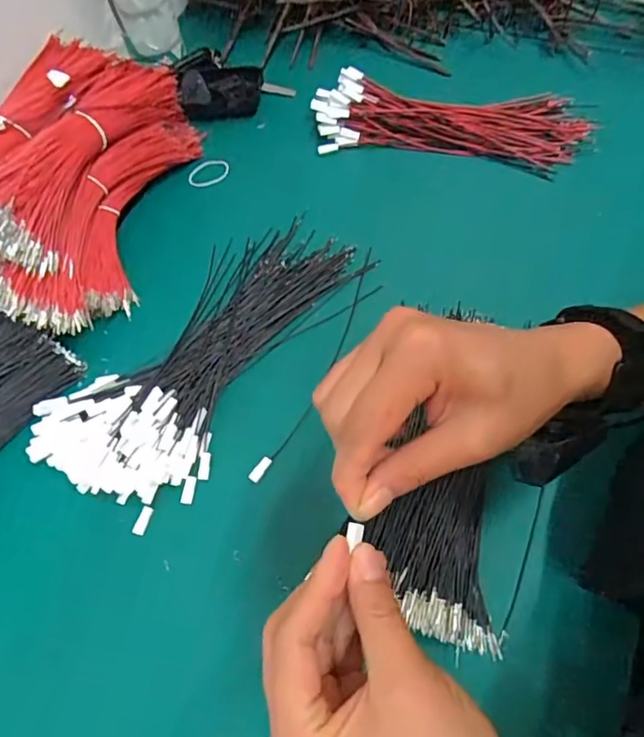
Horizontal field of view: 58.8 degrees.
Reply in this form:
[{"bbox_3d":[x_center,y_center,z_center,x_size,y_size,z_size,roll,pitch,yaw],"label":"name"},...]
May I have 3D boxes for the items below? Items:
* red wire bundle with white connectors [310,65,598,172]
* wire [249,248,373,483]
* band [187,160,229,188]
[{"bbox_3d":[0.122,-0.238,0.558,0.253,0.032,0.082,7,64,8],"label":"red wire bundle with white connectors"},{"bbox_3d":[0.003,-0.011,0.453,0.018,0.004,0.224,21,67,15],"label":"wire"},{"bbox_3d":[-0.112,-0.193,0.561,0.043,0.004,0.025,-25,64,-8],"label":"band"}]

